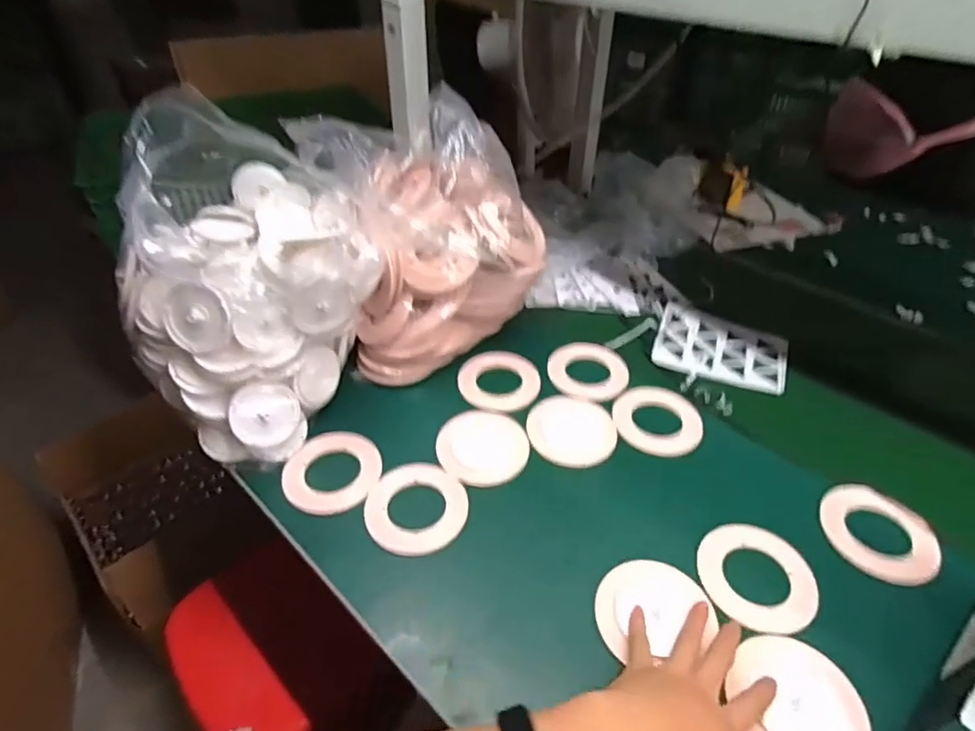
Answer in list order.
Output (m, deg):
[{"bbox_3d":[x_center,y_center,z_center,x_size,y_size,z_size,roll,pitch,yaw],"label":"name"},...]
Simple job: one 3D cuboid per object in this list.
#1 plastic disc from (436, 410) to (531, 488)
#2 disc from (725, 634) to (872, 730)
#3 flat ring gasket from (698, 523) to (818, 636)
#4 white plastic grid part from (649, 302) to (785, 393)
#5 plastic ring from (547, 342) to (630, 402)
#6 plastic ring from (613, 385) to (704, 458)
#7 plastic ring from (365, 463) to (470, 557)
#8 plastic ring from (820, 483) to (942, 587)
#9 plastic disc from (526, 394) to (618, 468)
[{"bbox_3d":[-0.005,0.089,0.623,0.098,0.011,0.100,1,41,-1],"label":"plastic disc"},{"bbox_3d":[0.241,0.264,0.426,0.093,0.004,0.101,0,41,0],"label":"disc"},{"bbox_3d":[0.246,0.193,0.506,0.099,0.011,0.098,1,41,-1],"label":"flat ring gasket"},{"bbox_3d":[0.326,-0.024,0.777,0.171,0.022,0.123,17,43,18],"label":"white plastic grid part"},{"bbox_3d":[0.130,0.006,0.716,0.101,0.011,0.098,1,41,-1],"label":"plastic ring"},{"bbox_3d":[0.202,0.061,0.657,0.099,0.007,0.103,1,41,-1],"label":"plastic ring"},{"bbox_3d":[-0.071,0.143,0.570,0.100,0.013,0.108,1,41,-1],"label":"plastic ring"},{"bbox_3d":[0.384,0.164,0.543,0.100,0.013,0.097,1,41,-1],"label":"plastic ring"},{"bbox_3d":[0.098,0.072,0.644,0.099,0.005,0.103,1,41,-1],"label":"plastic disc"}]

